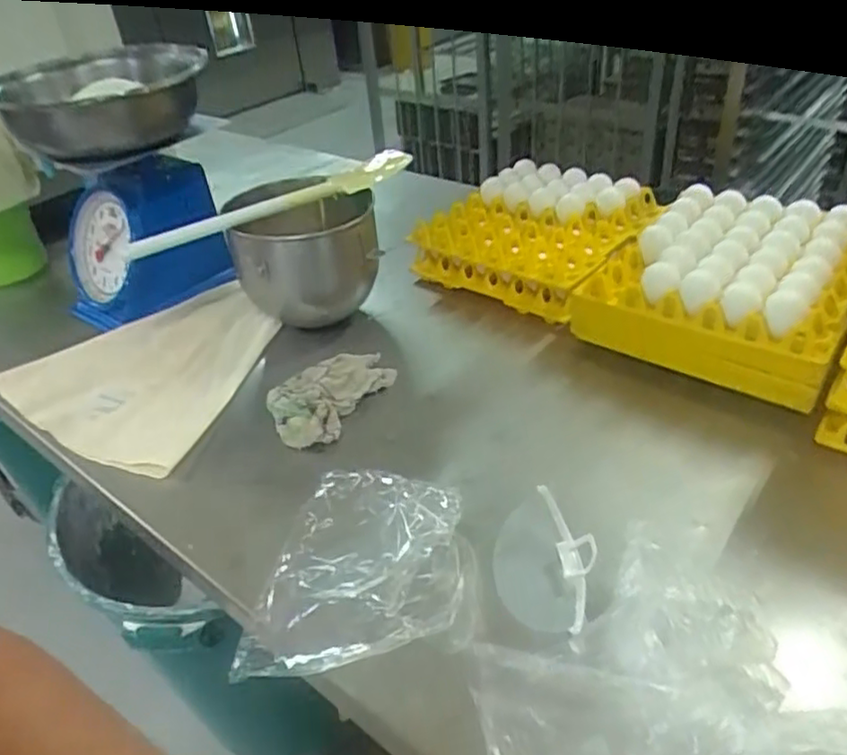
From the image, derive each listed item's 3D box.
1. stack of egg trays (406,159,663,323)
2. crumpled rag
[{"bbox_3d":[0.173,-0.216,1.007,0.276,0.109,0.292,26,48,38],"label":"stack of egg trays"},{"bbox_3d":[-0.119,0.015,0.803,0.111,0.048,0.170,13,41,26],"label":"crumpled rag"}]

